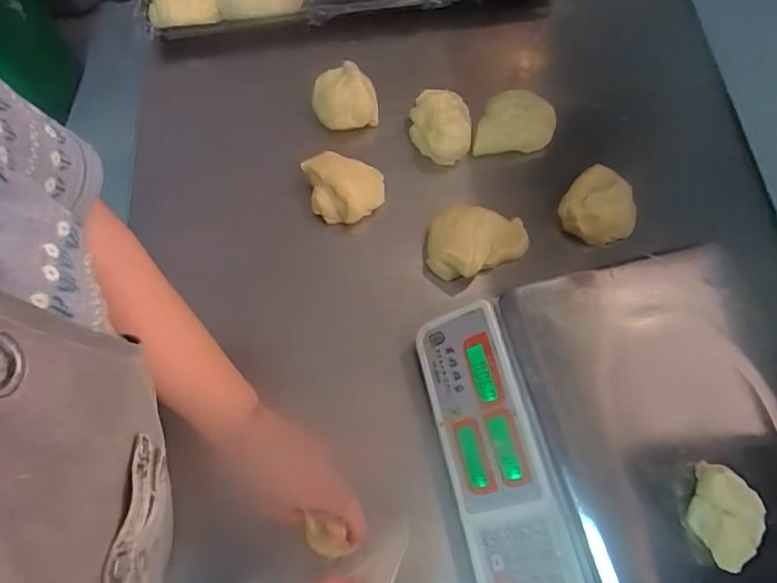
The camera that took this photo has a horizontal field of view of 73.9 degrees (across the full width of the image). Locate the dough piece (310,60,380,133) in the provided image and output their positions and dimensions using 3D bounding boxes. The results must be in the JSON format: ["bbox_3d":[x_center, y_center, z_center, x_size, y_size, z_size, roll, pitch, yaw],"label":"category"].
[{"bbox_3d":[-0.065,-0.281,0.744,0.089,0.041,0.087,-11,70,-4],"label":"dough piece"}]

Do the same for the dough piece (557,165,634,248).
[{"bbox_3d":[0.264,-0.106,0.644,0.086,0.066,0.086,0,69,0],"label":"dough piece"}]

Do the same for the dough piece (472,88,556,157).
[{"bbox_3d":[0.172,-0.238,0.712,0.103,0.046,0.091,5,69,1],"label":"dough piece"}]

